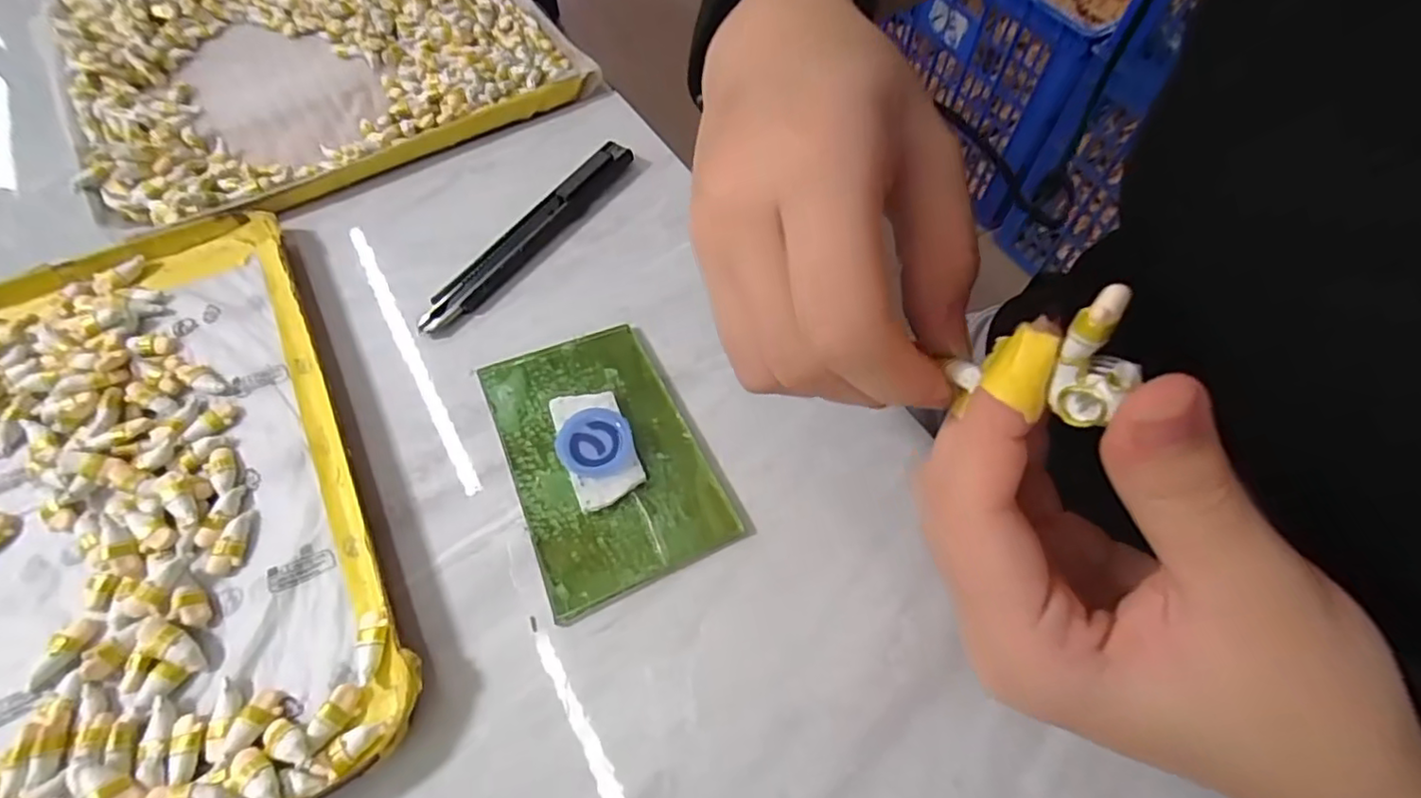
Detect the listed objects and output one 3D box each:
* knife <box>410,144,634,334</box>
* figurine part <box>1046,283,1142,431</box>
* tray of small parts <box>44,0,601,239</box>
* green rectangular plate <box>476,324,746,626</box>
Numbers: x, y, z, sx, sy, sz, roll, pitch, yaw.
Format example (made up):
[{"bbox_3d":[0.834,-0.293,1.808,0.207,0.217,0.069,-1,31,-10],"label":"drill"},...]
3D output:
[{"bbox_3d":[-0.081,-0.077,0.283,0.014,0.011,0.132,31,63,16],"label":"knife"},{"bbox_3d":[0.077,-0.008,0.120,0.014,0.028,0.010,-3,27,-3],"label":"figurine part"},{"bbox_3d":[-0.222,-0.200,0.345,0.235,0.020,0.227,-29,64,-17],"label":"tray of small parts"},{"bbox_3d":[-0.041,0.019,0.229,0.067,0.008,0.102,-23,64,-14],"label":"green rectangular plate"}]

